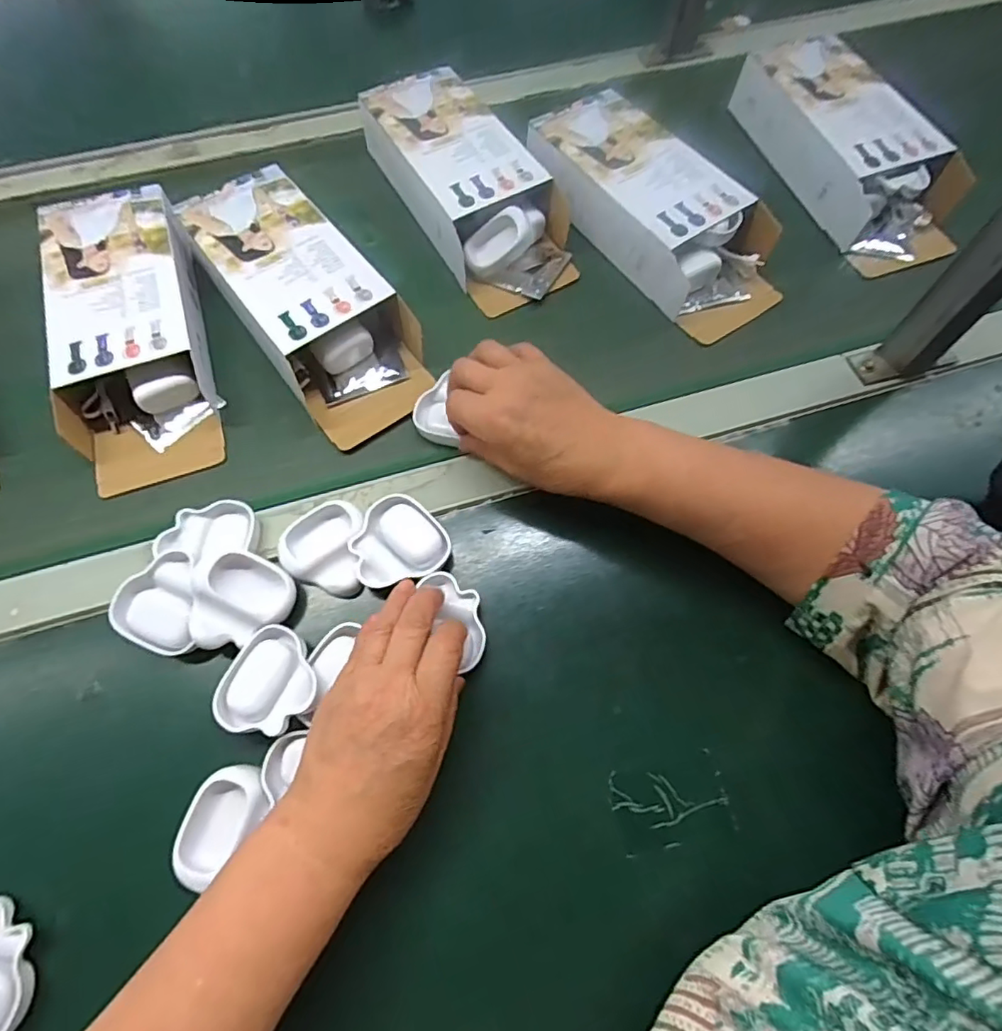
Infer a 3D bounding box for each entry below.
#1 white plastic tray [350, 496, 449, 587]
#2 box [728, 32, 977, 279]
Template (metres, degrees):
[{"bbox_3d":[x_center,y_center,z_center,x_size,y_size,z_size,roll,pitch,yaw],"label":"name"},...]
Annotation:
[{"bbox_3d":[-0.071,0.021,0.379,0.061,0.013,0.059,37,68,14],"label":"white plastic tray"},{"bbox_3d":[0.314,-0.327,0.500,0.095,0.073,0.240,-17,66,-11],"label":"box"}]

